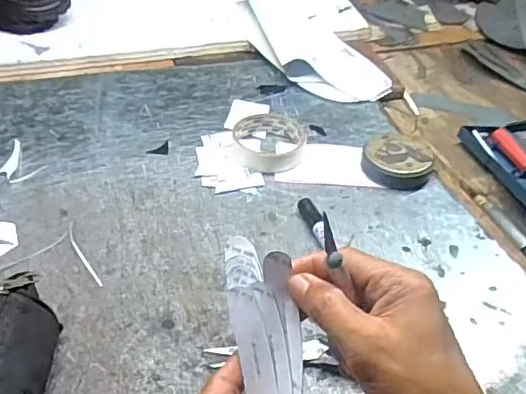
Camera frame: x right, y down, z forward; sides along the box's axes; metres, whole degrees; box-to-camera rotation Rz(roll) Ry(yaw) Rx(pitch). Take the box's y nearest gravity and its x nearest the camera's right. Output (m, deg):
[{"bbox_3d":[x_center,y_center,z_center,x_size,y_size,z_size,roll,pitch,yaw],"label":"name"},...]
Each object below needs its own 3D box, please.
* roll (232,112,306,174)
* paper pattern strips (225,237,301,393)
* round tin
[{"bbox_3d":[0.008,-0.062,0.642,0.080,0.023,0.085,3,41,-3],"label":"roll"},{"bbox_3d":[0.002,0.123,0.322,0.041,0.016,0.196,0,76,-7],"label":"paper pattern strips"},{"bbox_3d":[0.149,-0.039,0.622,0.076,0.025,0.069,16,42,12],"label":"round tin"}]

